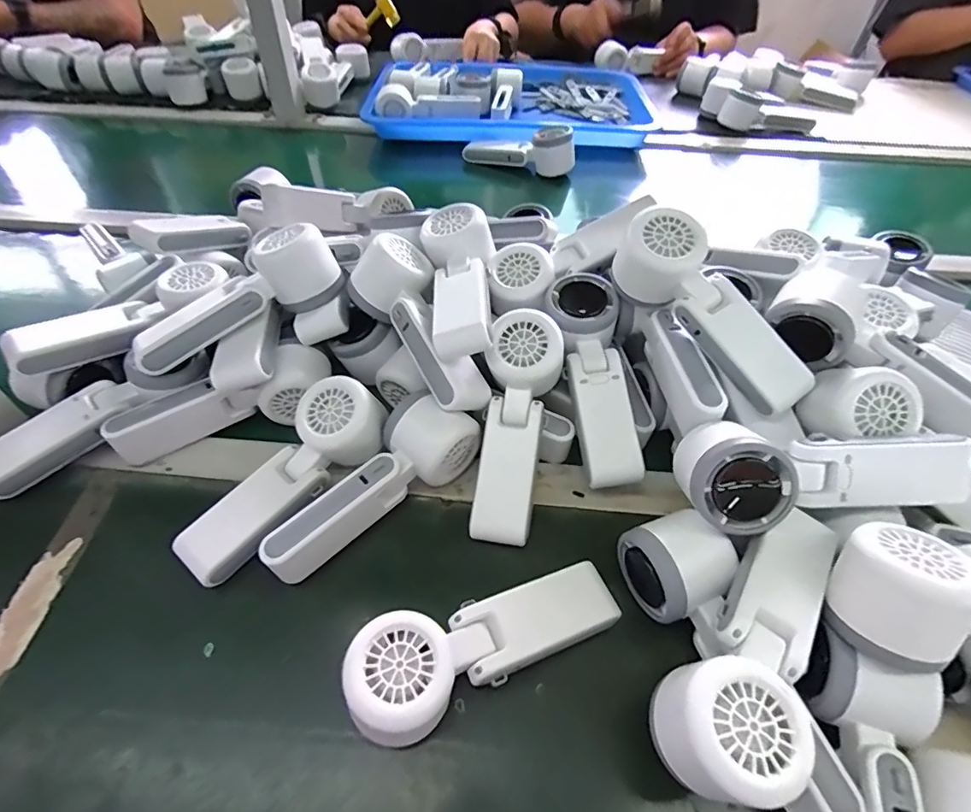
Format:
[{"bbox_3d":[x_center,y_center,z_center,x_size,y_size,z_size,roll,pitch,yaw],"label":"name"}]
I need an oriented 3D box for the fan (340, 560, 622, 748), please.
[{"bbox_3d":[0.000,0.140,0.297,0.163,0.042,0.053,-11,50,-26],"label":"fan"}]

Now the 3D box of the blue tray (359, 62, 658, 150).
[{"bbox_3d":[0.044,-0.526,0.861,0.473,0.058,0.330,5,50,4],"label":"blue tray"}]

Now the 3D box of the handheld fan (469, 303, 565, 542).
[{"bbox_3d":[0.021,0.014,0.369,0.055,0.040,0.168,8,81,6],"label":"handheld fan"}]

